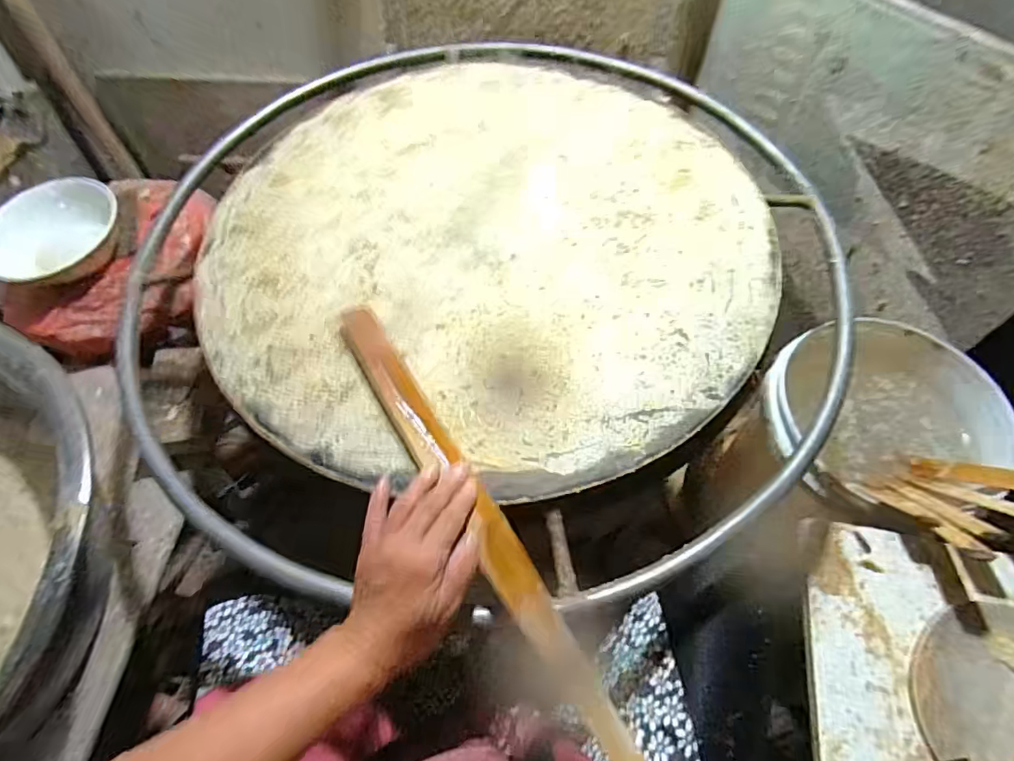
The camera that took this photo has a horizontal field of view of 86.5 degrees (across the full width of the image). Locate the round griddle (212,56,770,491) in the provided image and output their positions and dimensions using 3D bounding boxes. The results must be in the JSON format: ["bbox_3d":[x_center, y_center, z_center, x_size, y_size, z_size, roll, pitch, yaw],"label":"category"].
[{"bbox_3d":[-0.036,-0.179,0.620,0.586,0.017,0.640,-1,61,2],"label":"round griddle"}]

